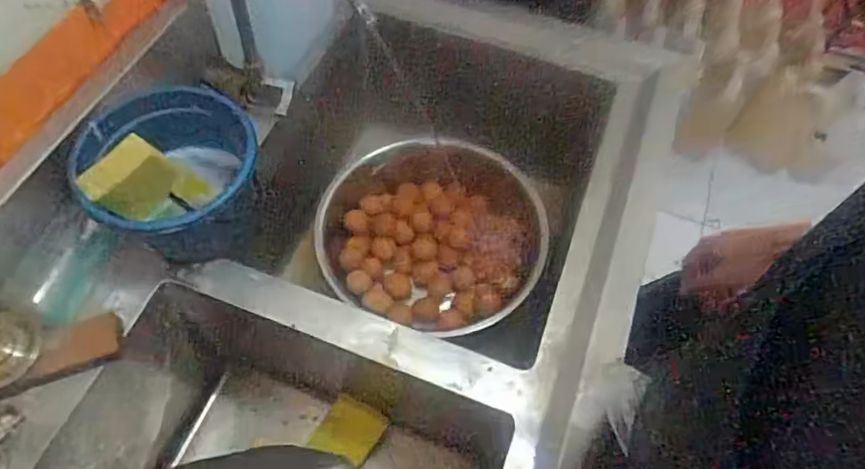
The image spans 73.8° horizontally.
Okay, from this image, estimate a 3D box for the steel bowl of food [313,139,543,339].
[{"bbox_3d":[-0.001,-0.006,0.976,0.361,0.097,0.323,23,60,11],"label":"steel bowl of food"}]

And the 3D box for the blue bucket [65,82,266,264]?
[{"bbox_3d":[-0.290,-0.070,0.658,0.176,0.107,0.184,-11,60,-10],"label":"blue bucket"}]

